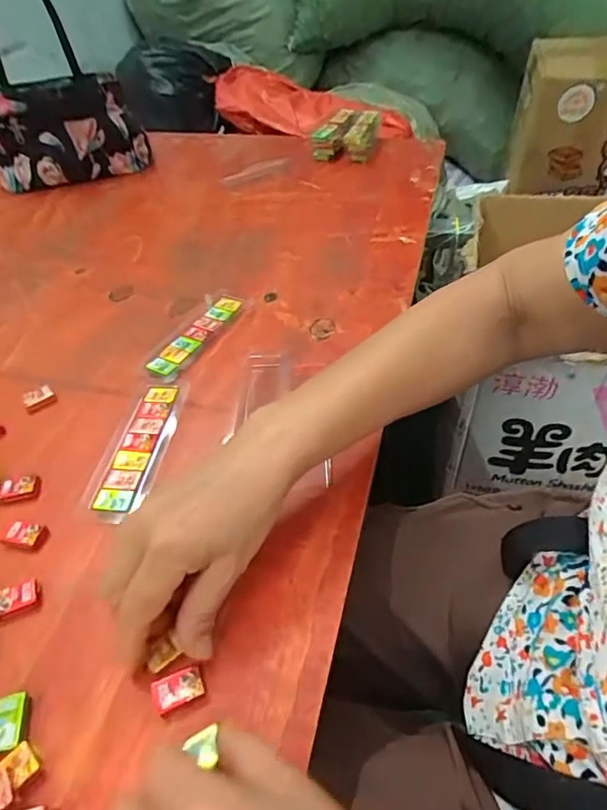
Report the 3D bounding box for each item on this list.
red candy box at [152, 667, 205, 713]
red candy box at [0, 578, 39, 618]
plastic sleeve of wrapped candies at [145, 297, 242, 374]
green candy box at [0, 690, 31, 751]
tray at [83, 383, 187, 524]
[{"bbox_3d":[-0.067,0.152,0.266,0.025,0.008,0.017,-19,48,-14],"label":"red candy box"},{"bbox_3d":[-0.176,0.119,0.304,0.025,0.007,0.016,-18,48,-13],"label":"red candy box"},{"bbox_3d":[-0.103,-0.069,0.476,0.028,0.007,0.120,21,51,22],"label":"plastic sleeve of wrapped candies"},{"bbox_3d":[-0.154,0.165,0.258,0.017,0.007,0.027,-13,47,-9],"label":"green candy box"},{"bbox_3d":[-0.127,0.031,0.384,0.045,0.008,0.131,5,47,9],"label":"tray"}]

